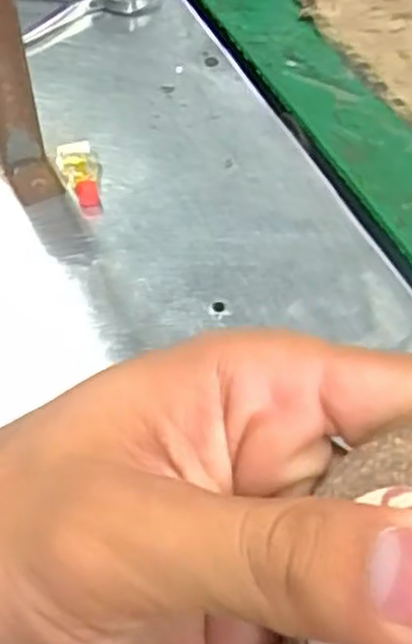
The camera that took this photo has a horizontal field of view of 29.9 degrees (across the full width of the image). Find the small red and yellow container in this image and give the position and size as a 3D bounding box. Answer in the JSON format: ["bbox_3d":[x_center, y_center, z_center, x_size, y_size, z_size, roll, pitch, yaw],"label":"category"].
[{"bbox_3d":[-0.082,-0.098,0.521,0.024,0.013,0.058,-17,56,-12],"label":"small red and yellow container"}]

